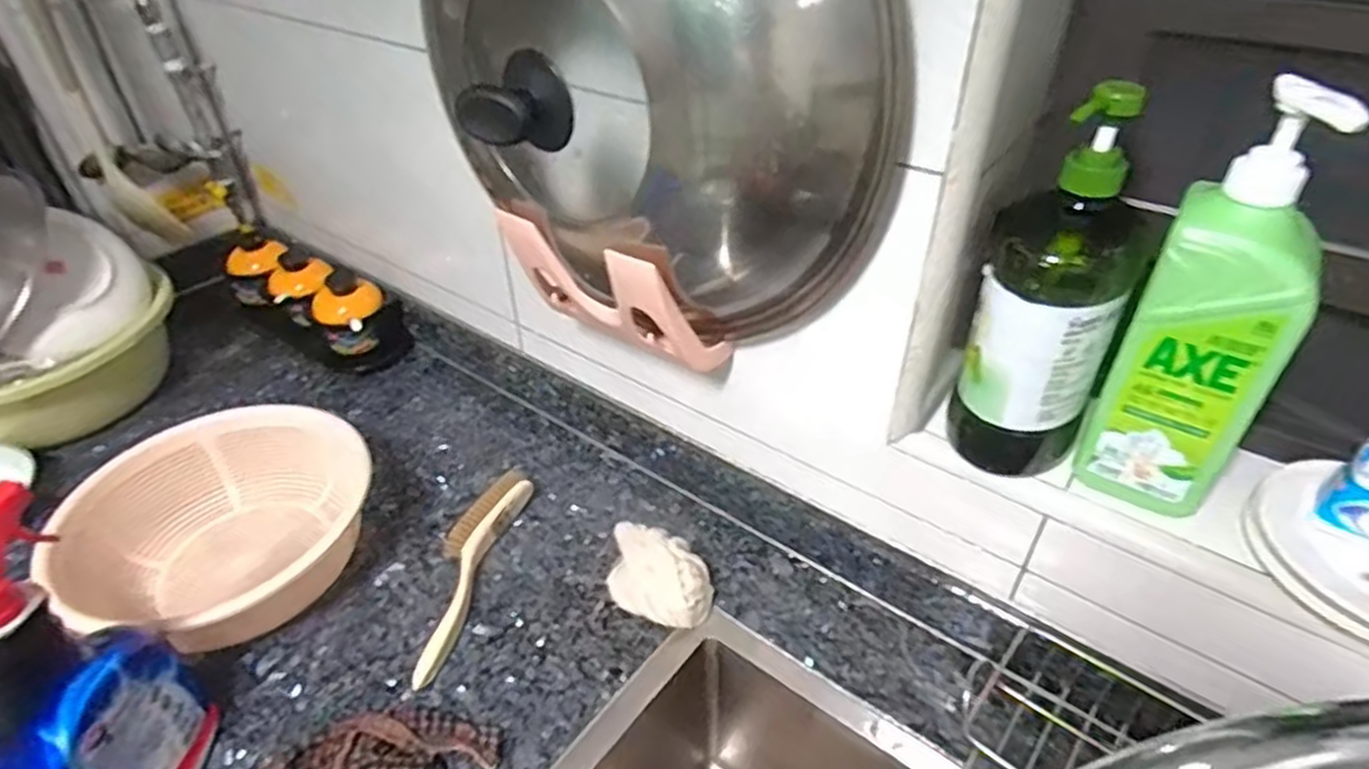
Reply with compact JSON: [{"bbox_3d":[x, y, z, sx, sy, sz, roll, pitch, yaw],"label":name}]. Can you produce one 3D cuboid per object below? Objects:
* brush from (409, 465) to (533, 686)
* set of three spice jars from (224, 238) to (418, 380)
[{"bbox_3d":[-0.221,0.177,0.726,0.062,0.046,0.230,8,39,12],"label":"brush"},{"bbox_3d":[-0.540,-0.122,1.063,0.322,0.117,0.086,22,44,27],"label":"set of three spice jars"}]

